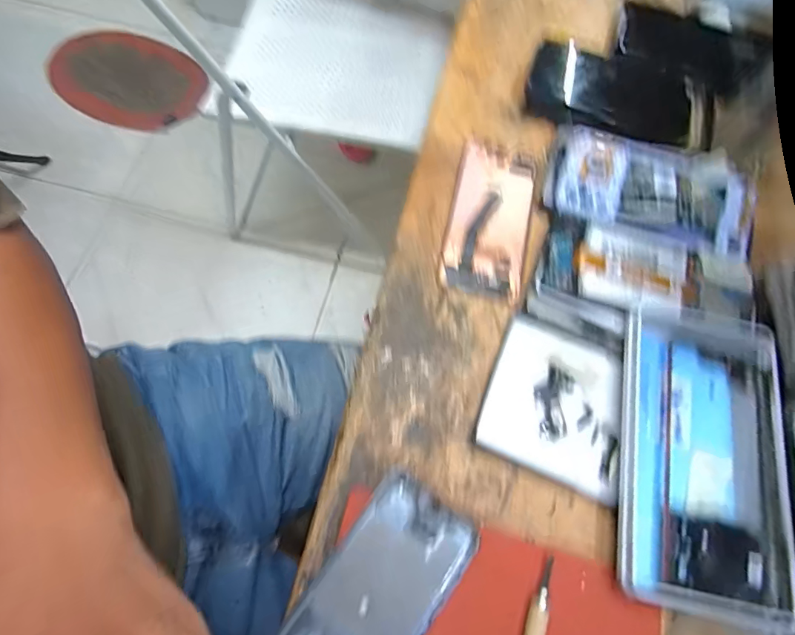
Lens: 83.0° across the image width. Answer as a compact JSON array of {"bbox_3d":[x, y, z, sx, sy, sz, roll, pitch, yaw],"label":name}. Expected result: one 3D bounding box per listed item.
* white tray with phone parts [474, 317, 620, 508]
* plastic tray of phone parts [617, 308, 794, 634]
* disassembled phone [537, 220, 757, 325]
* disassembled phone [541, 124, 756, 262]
[{"bbox_3d":[0.110,0.058,0.309,0.094,0.009,0.100,25,68,-1],"label":"white tray with phone parts"},{"bbox_3d":[0.197,0.084,0.283,0.102,0.013,0.180,11,69,6],"label":"plastic tray of phone parts"},{"bbox_3d":[0.186,-0.034,0.333,0.151,0.010,0.066,13,69,7],"label":"disassembled phone"},{"bbox_3d":[0.205,-0.102,0.364,0.162,0.014,0.085,14,69,7],"label":"disassembled phone"}]

